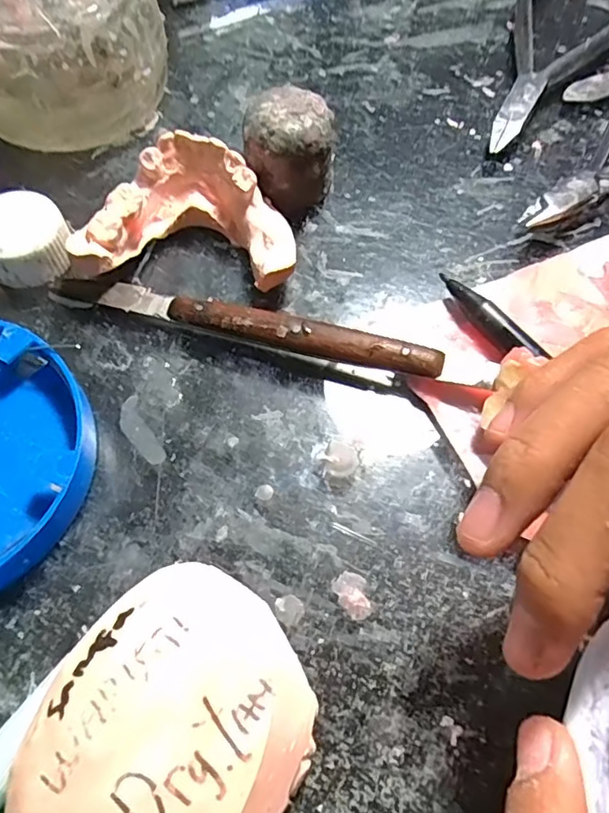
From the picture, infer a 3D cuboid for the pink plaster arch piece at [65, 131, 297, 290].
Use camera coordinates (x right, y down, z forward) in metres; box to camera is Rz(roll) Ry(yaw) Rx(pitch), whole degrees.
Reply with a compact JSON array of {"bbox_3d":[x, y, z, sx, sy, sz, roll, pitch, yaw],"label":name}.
[{"bbox_3d":[-0.036,-0.060,0.184,0.065,0.026,0.045,1,64,-1],"label":"pink plaster arch piece"}]

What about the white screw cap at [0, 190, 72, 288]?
[{"bbox_3d":[-0.090,-0.053,0.184,0.027,0.017,0.026,0,64,-1],"label":"white screw cap"}]

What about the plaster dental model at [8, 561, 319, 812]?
[{"bbox_3d":[-0.027,0.068,0.119,0.051,0.031,0.060,31,67,13],"label":"plaster dental model"}]

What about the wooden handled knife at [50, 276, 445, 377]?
[{"bbox_3d":[-0.021,-0.026,0.175,0.123,0.012,0.011,14,65,6],"label":"wooden handled knife"}]

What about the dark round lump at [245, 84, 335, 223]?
[{"bbox_3d":[-0.005,-0.085,0.193,0.028,0.033,0.025,1,64,-1],"label":"dark round lump"}]

